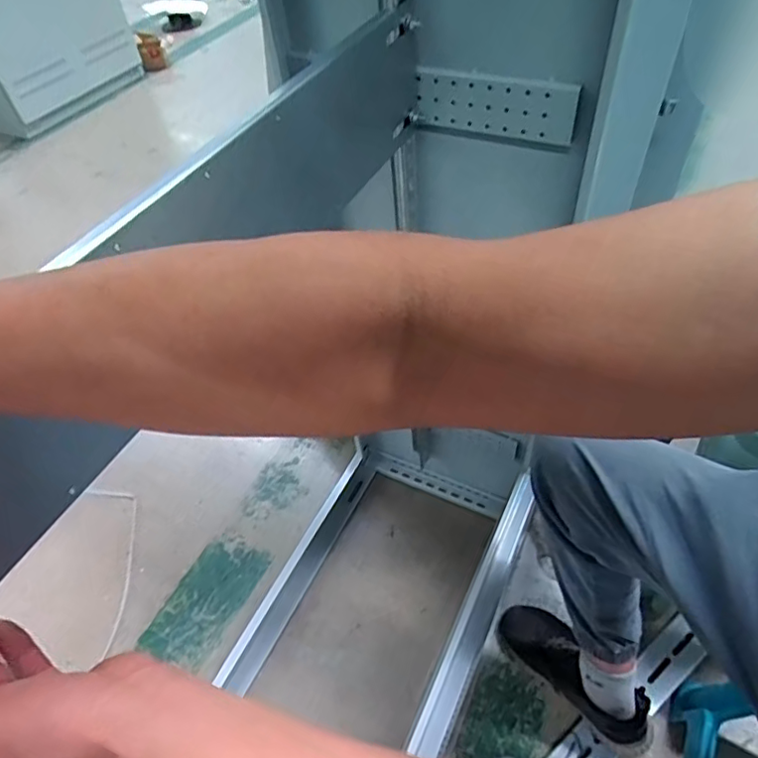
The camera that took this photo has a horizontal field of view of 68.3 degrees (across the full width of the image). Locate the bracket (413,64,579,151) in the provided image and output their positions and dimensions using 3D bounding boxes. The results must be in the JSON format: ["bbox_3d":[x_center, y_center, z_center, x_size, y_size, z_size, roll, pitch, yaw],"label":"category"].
[{"bbox_3d":[0.119,-0.281,0.582,0.166,0.069,0.011,15,52,18],"label":"bracket"}]

